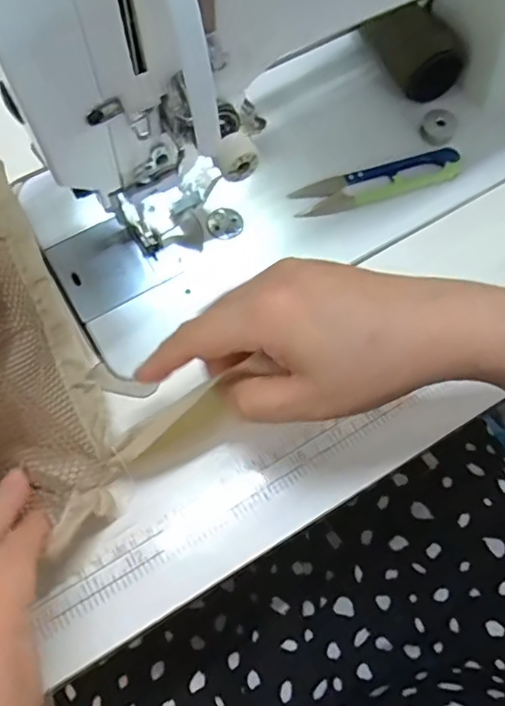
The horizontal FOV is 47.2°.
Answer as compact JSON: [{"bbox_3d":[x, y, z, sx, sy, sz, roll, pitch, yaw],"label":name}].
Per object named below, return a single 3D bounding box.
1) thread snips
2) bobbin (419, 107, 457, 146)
[{"bbox_3d":[0.085,-0.119,0.398,0.116,0.016,0.024,-16,68,-6],"label":"thread snips"},{"bbox_3d":[0.132,-0.161,0.410,0.024,0.012,0.023,0,67,1],"label":"bobbin"}]

